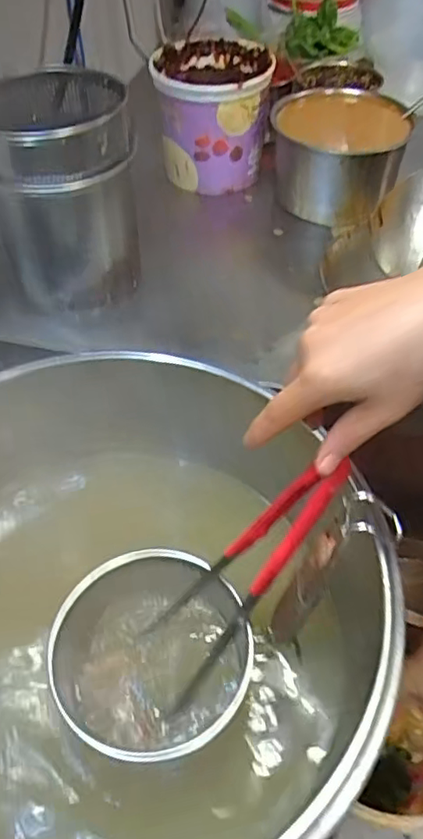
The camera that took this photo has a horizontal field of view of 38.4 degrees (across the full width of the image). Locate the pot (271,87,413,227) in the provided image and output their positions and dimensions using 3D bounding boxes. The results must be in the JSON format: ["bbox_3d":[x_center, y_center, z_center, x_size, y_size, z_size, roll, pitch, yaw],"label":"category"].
[{"bbox_3d":[0.156,-0.331,0.765,0.163,0.108,0.176,6,50,7],"label":"pot"}]

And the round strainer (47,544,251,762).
[{"bbox_3d":[-0.047,0.198,0.506,0.152,0.085,0.147,-1,49,1],"label":"round strainer"}]

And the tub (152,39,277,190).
[{"bbox_3d":[0.003,-0.397,0.800,0.149,0.133,0.155,-1,49,1],"label":"tub"}]

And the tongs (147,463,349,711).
[{"bbox_3d":[0.016,0.122,0.486,0.020,0.257,0.073,4,37,-46],"label":"tongs"}]

